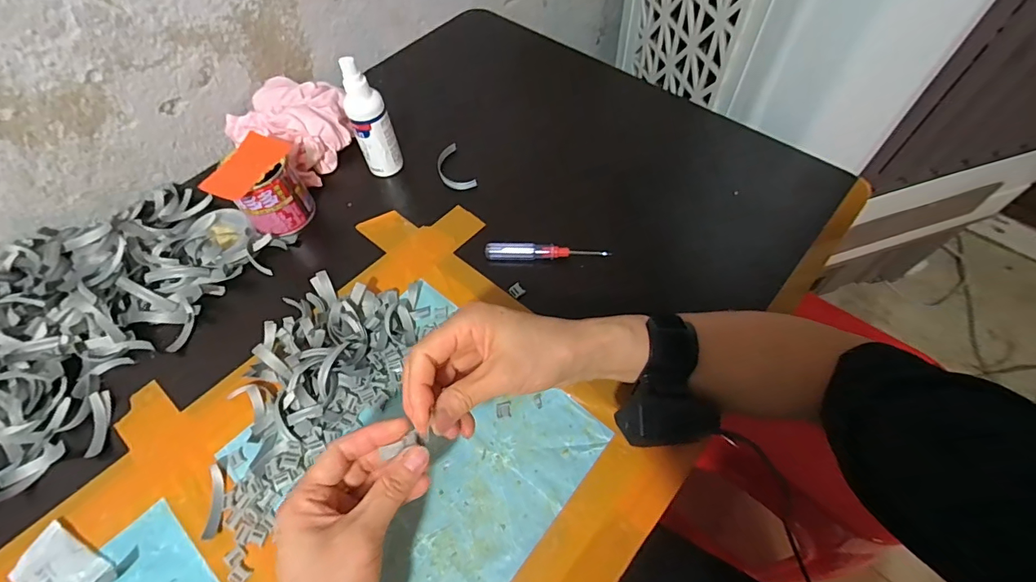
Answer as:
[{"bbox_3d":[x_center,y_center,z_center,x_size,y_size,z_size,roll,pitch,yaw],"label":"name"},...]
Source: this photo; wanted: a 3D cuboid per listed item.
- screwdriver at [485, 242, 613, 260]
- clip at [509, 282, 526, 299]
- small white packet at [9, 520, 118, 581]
[{"bbox_3d":[0.029,-0.038,0.456,0.121,0.015,0.012,3,59,5],"label":"screwdriver"},{"bbox_3d":[-0.001,0.000,0.441,0.012,0.006,0.013,-36,63,-17],"label":"clip"},{"bbox_3d":[-0.326,0.199,0.326,0.073,0.010,0.038,23,62,16],"label":"small white packet"}]

